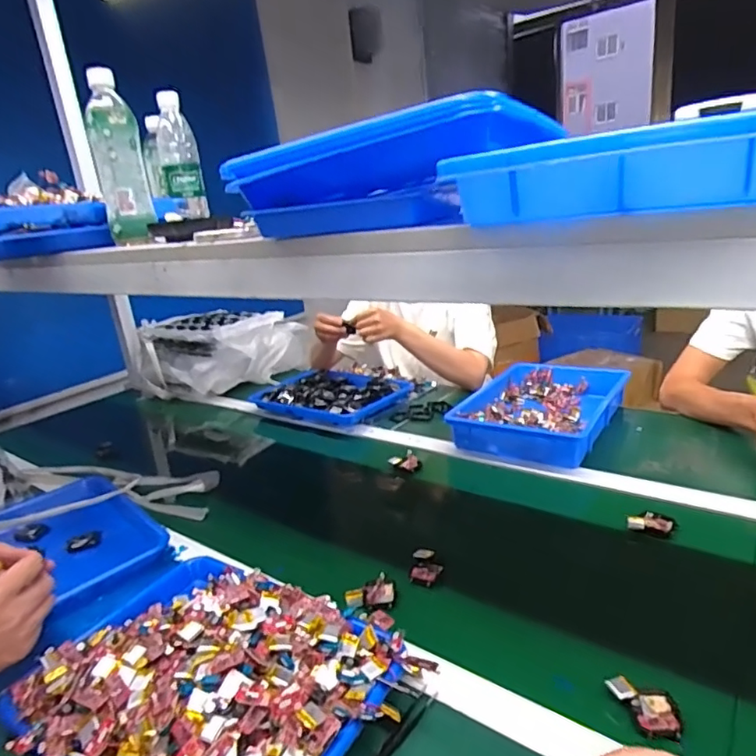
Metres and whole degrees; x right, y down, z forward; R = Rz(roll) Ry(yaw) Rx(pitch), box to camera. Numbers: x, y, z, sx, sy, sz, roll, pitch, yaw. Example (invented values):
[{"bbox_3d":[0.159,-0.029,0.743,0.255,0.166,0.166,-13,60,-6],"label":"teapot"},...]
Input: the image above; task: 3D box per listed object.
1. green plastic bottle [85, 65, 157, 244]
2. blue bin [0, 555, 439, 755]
[{"bbox_3d":[-0.353,-0.300,0.738,0.063,0.216,0.063,-14,20,-19],"label":"green plastic bottle"},{"bbox_3d":[-0.166,0.273,0.514,0.334,0.060,0.252,5,22,33],"label":"blue bin"}]

